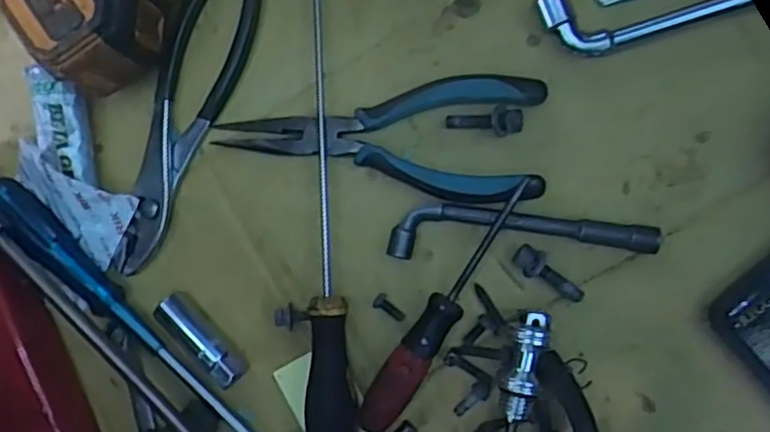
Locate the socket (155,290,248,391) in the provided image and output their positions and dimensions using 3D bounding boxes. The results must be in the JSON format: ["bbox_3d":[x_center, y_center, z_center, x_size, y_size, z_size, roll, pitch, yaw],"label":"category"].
[{"bbox_3d":[-0.110,0.074,0.413,0.018,0.024,0.063,-43,83,4],"label":"socket"}]

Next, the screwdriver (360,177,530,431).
[{"bbox_3d":[0.034,0.052,0.389,0.022,0.022,0.161,32,92,8],"label":"screwdriver"}]

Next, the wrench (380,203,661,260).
[{"bbox_3d":[0.076,0.007,0.390,0.147,0.011,0.029,-2,87,8],"label":"wrench"}]

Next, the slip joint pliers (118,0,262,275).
[{"bbox_3d":[-0.123,-0.060,0.423,0.042,0.012,0.195,20,91,9],"label":"slip joint pliers"}]

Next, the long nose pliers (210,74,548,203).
[{"bbox_3d":[-0.004,-0.040,0.400,0.185,0.017,0.069,-3,87,8],"label":"long nose pliers"}]

